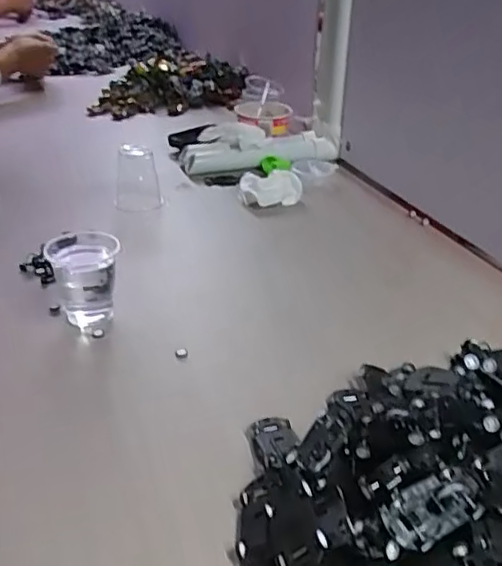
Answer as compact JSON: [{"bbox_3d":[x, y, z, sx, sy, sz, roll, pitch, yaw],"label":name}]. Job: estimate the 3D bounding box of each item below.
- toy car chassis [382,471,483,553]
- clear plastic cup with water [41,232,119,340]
[{"bbox_3d":[0.103,0.124,0.339,0.060,0.013,0.031,-20,49,-20],"label":"toy car chassis"},{"bbox_3d":[-0.157,0.001,0.578,0.065,0.079,0.078,-7,32,-13],"label":"clear plastic cup with water"}]

